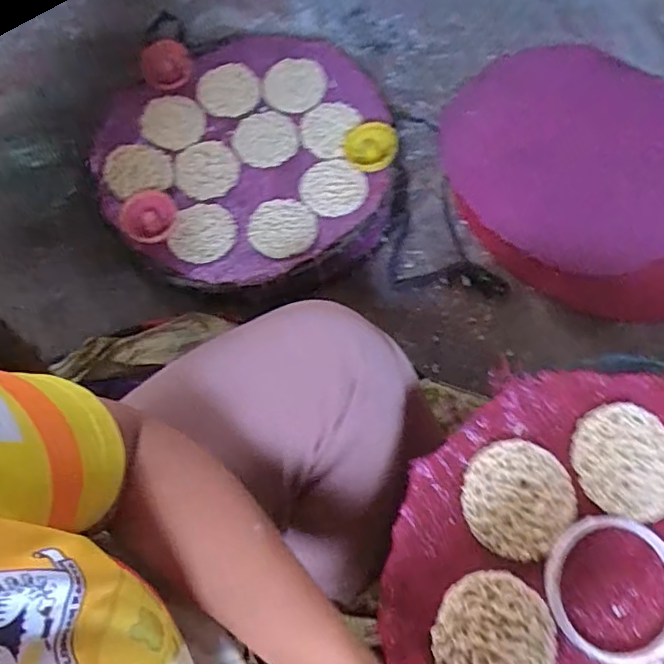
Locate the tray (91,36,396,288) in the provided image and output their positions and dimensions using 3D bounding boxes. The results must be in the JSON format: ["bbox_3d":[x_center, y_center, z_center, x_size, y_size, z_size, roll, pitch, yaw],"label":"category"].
[{"bbox_3d":[-0.105,-0.227,0.702,0.361,0.063,0.347,0,75,1],"label":"tray"}]

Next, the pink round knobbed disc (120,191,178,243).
[{"bbox_3d":[-0.210,-0.131,0.649,0.060,0.014,0.065,-9,69,-4],"label":"pink round knobbed disc"}]

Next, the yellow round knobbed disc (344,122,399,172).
[{"bbox_3d":[0.047,-0.223,0.673,0.063,0.018,0.063,-9,75,17],"label":"yellow round knobbed disc"}]

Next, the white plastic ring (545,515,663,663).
[{"bbox_3d":[0.186,0.167,0.367,0.089,0.005,0.090,0,68,0],"label":"white plastic ring"}]

